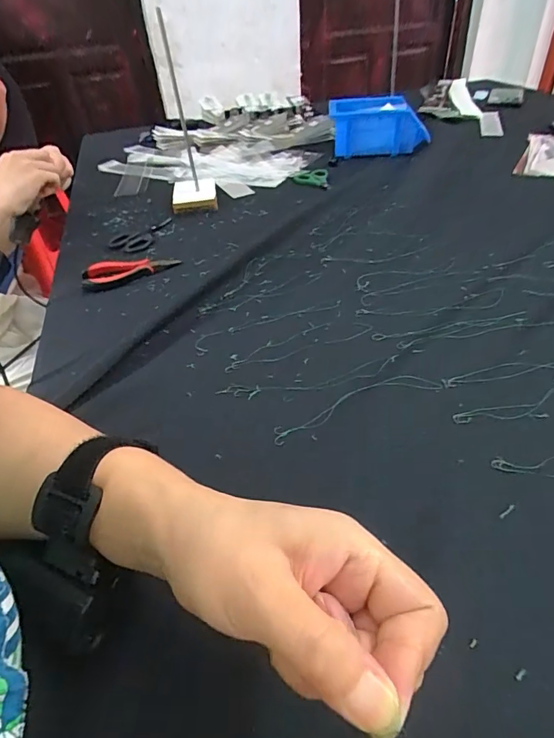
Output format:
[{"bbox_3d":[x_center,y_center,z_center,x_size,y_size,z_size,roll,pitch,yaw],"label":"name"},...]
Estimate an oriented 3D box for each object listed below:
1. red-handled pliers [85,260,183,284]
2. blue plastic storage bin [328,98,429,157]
[{"bbox_3d":[-0.183,-0.129,0.552,0.116,0.015,0.042,-17,44,-13],"label":"red-handled pliers"},{"bbox_3d":[0.185,-0.462,0.829,0.171,0.083,0.116,-10,43,-5],"label":"blue plastic storage bin"}]

